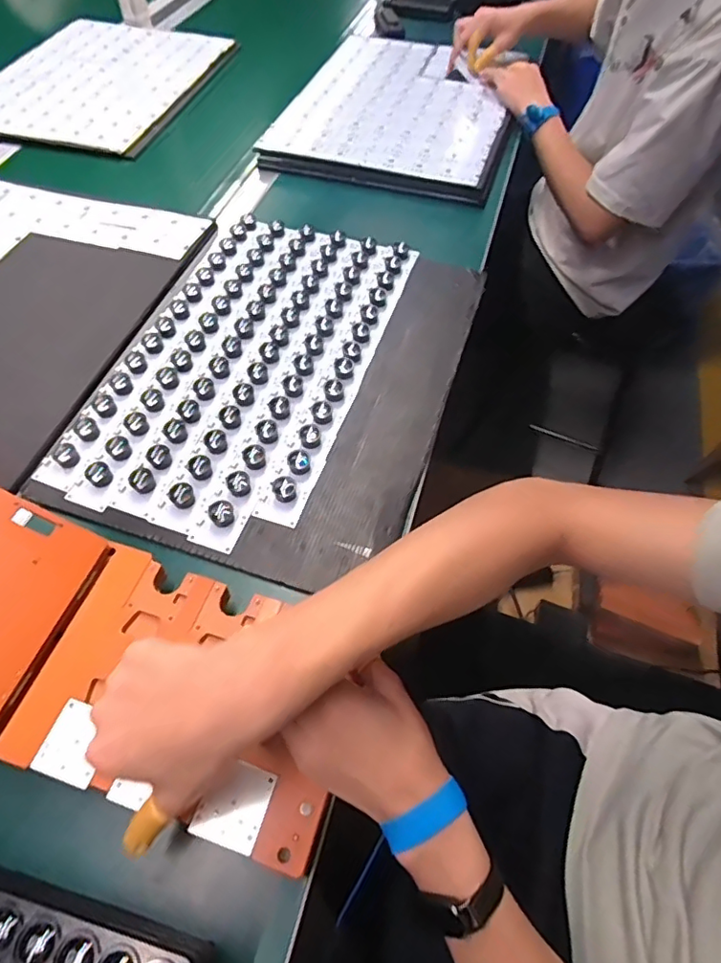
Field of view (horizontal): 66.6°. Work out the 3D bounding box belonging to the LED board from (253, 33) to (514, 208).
[{"bbox_3d":[0.071,-0.652,0.951,0.371,0.037,0.497,13,58,8],"label":"LED board"}]

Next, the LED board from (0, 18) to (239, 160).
[{"bbox_3d":[-0.494,-0.761,1.029,0.389,0.013,0.479,11,57,7],"label":"LED board"}]

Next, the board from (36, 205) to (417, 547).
[{"bbox_3d":[-0.122,-0.150,0.631,0.259,0.018,0.466,17,58,11],"label":"board"}]

